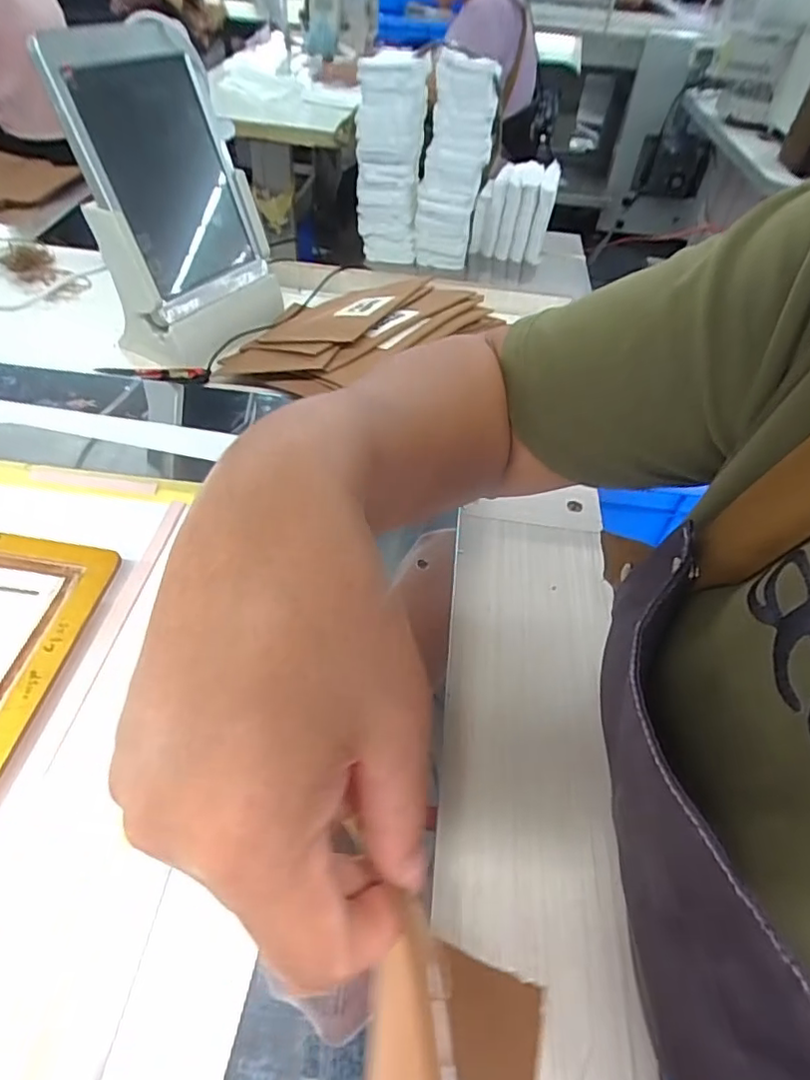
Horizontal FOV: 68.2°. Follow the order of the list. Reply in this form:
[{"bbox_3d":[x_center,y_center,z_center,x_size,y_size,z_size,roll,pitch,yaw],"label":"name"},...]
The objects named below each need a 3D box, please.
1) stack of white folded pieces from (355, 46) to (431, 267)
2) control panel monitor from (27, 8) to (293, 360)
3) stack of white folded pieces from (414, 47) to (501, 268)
[{"bbox_3d":[-0.037,-0.958,1.510,0.165,0.401,0.233,0,49,-5],"label":"stack of white folded pieces"},{"bbox_3d":[-0.215,-0.309,0.547,0.061,0.264,0.157,6,34,36],"label":"control panel monitor"},{"bbox_3d":[0.124,-0.936,1.500,0.164,0.420,0.170,8,48,1],"label":"stack of white folded pieces"}]

